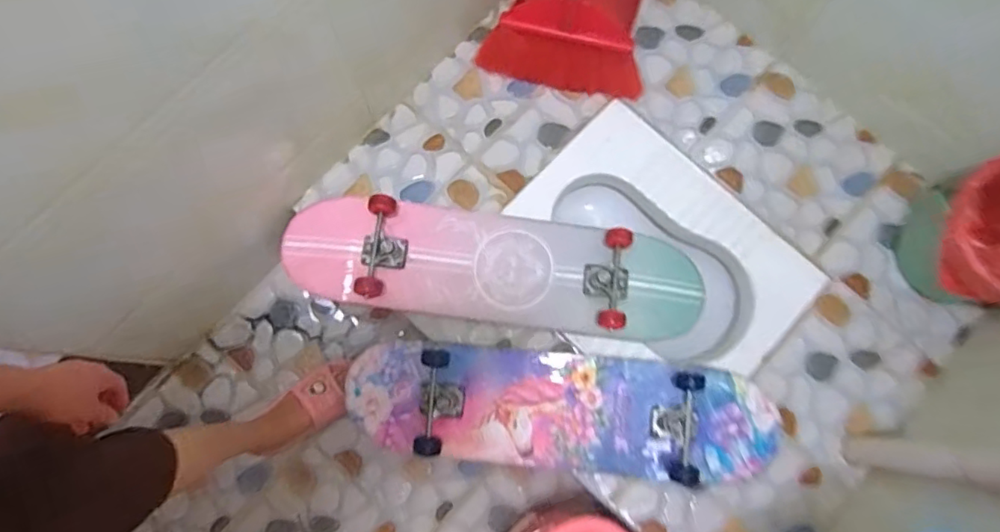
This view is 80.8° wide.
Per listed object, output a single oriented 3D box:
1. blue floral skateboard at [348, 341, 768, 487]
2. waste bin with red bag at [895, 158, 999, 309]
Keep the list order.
[{"bbox_3d":[0.100,0.251,1.014,0.755,0.094,0.199,5,77,1],"label":"blue floral skateboard"},{"bbox_3d":[0.821,-0.050,0.971,0.223,0.210,0.211,0,77,0],"label":"waste bin with red bag"}]

